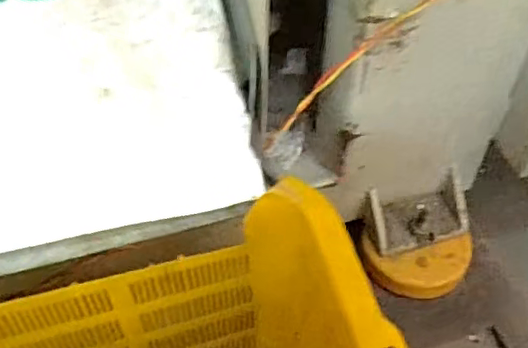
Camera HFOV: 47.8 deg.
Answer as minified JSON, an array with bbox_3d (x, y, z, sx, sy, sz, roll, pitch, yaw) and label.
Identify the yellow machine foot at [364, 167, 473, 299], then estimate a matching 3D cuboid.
[{"bbox_3d":[0.195,0.081,0.730,0.132,0.084,0.117,-6,53,-6],"label":"yellow machine foot"}]

